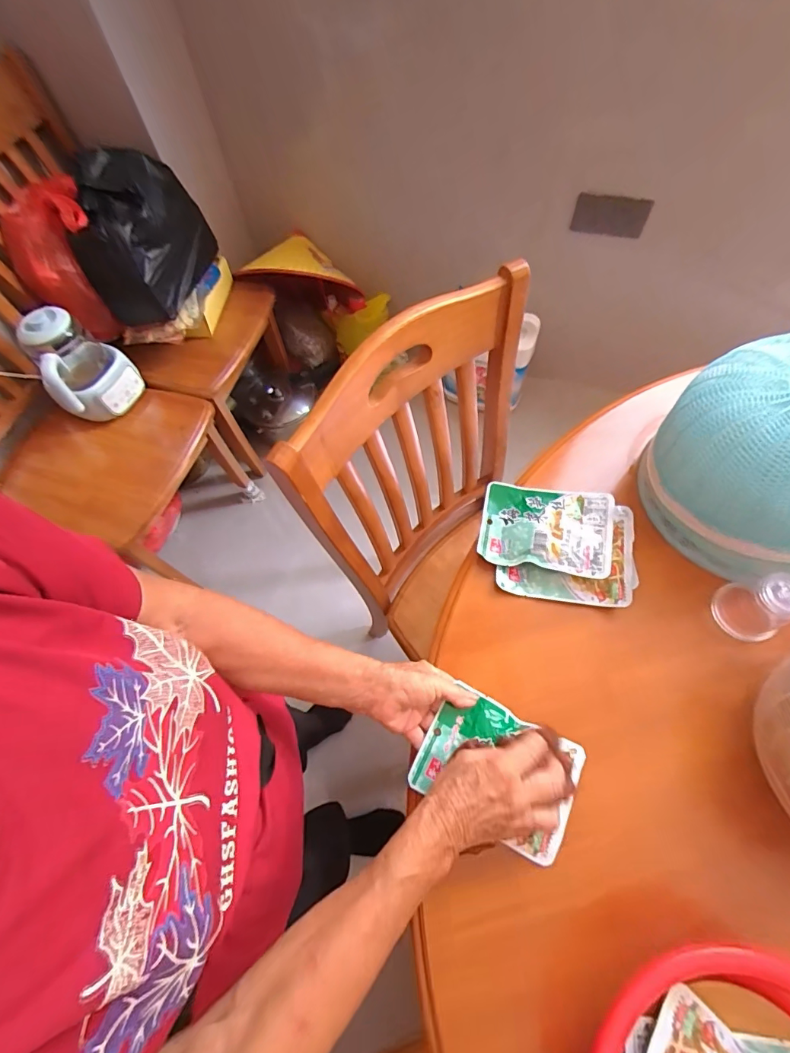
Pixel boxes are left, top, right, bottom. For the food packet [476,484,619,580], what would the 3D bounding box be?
[{"bbox_3d":[0.184,0.001,0.557,0.152,0.027,0.110,12,66,9],"label":"food packet"}]

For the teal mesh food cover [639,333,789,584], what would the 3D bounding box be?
[{"bbox_3d":[0.411,-0.076,0.486,0.221,0.178,0.220,18,67,12],"label":"teal mesh food cover"}]

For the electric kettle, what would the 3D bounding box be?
[{"bbox_3d":[-0.718,-0.365,1.035,0.143,0.206,0.183,38,73,19],"label":"electric kettle"}]

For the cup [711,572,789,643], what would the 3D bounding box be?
[{"bbox_3d":[0.392,0.083,0.483,0.061,0.069,0.065,-16,65,-4],"label":"cup"}]

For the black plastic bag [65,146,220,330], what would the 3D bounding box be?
[{"bbox_3d":[-0.590,-0.681,1.061,0.251,0.243,0.298,-10,64,-1],"label":"black plastic bag"}]

